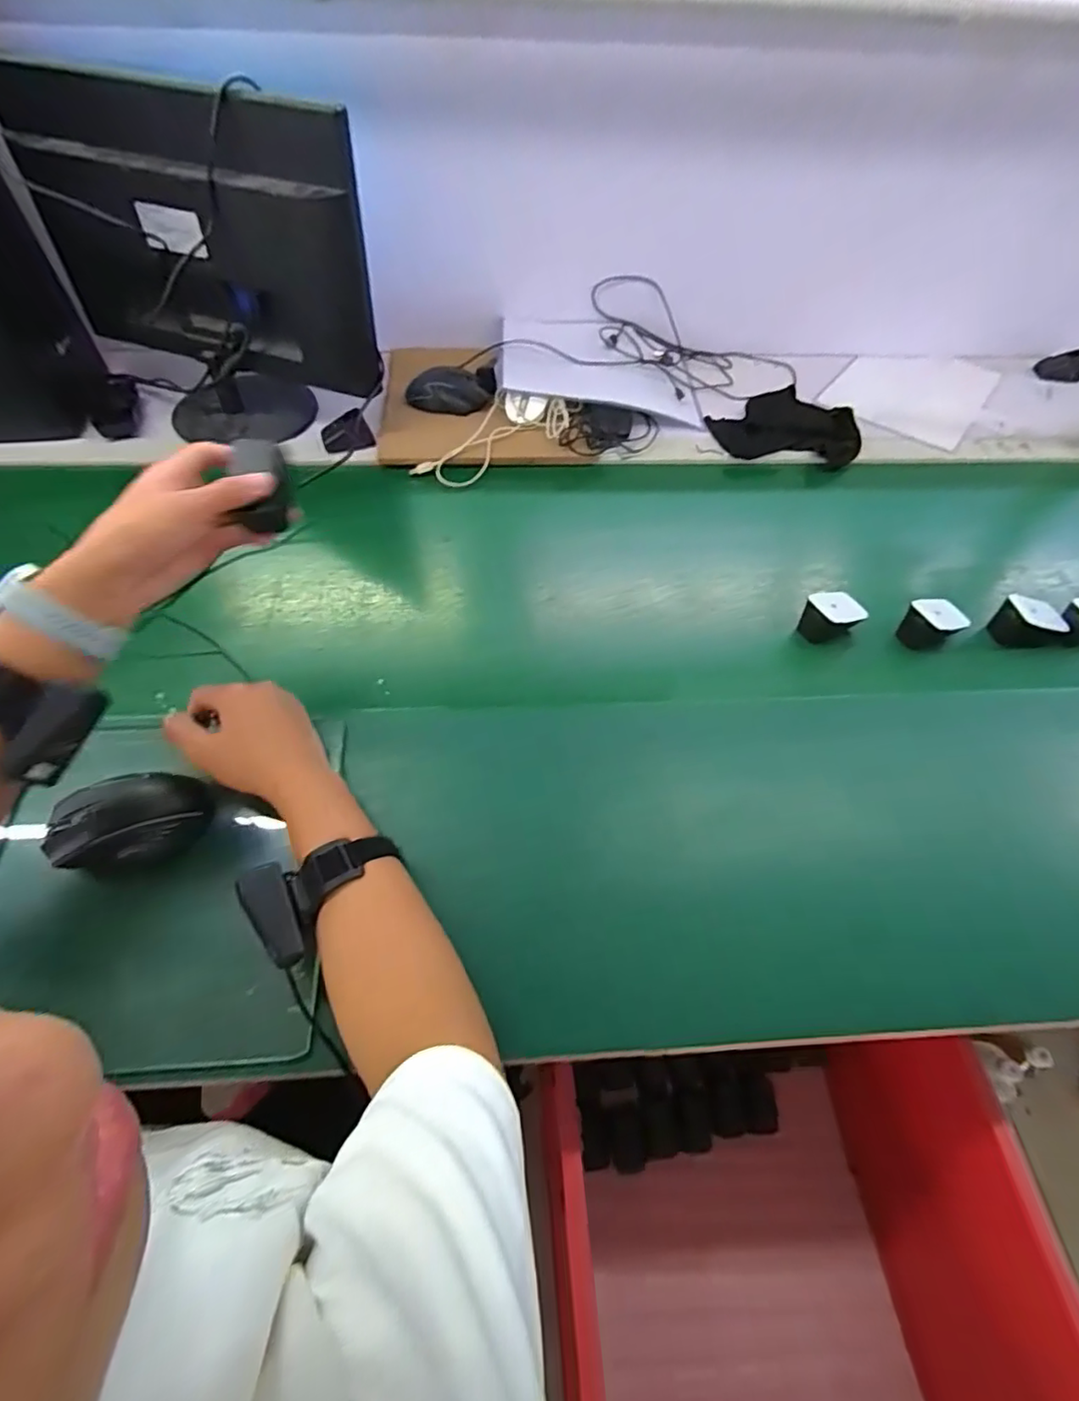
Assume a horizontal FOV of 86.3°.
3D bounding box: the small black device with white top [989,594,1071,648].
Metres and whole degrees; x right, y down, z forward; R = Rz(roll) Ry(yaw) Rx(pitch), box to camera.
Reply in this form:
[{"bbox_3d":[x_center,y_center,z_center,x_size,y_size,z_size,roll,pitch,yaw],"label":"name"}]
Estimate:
[{"bbox_3d":[0.535,-0.086,0.629,0.073,0.045,0.046,0,57,-2],"label":"small black device with white top"}]

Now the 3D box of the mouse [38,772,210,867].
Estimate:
[{"bbox_3d":[-0.335,0.099,0.479,0.110,0.045,0.069,-16,59,-12],"label":"mouse"}]

